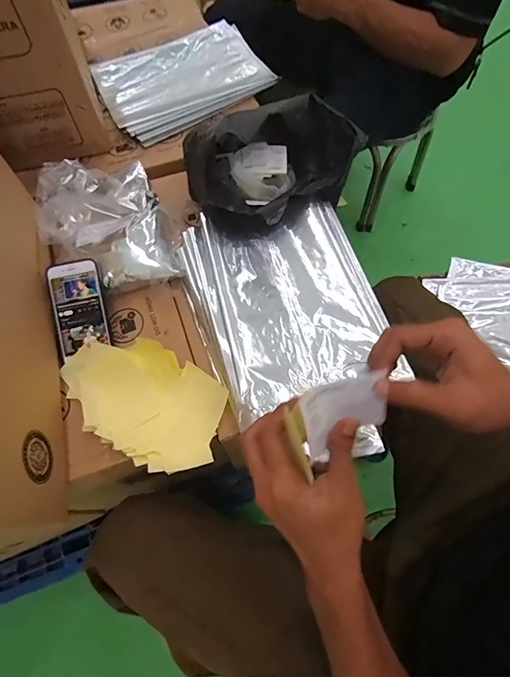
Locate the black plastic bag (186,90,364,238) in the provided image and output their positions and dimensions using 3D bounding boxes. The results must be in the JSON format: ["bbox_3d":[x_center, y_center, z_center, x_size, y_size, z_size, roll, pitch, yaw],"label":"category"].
[{"bbox_3d":[0.030,-0.249,0.521,0.226,0.111,0.139,-20,68,-9],"label":"black plastic bag"}]

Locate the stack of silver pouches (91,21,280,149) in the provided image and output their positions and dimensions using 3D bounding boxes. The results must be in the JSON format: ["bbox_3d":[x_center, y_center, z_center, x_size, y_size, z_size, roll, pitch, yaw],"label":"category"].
[{"bbox_3d":[-0.133,-0.495,0.717,0.303,0.038,0.242,-28,69,-11],"label":"stack of silver pouches"}]

